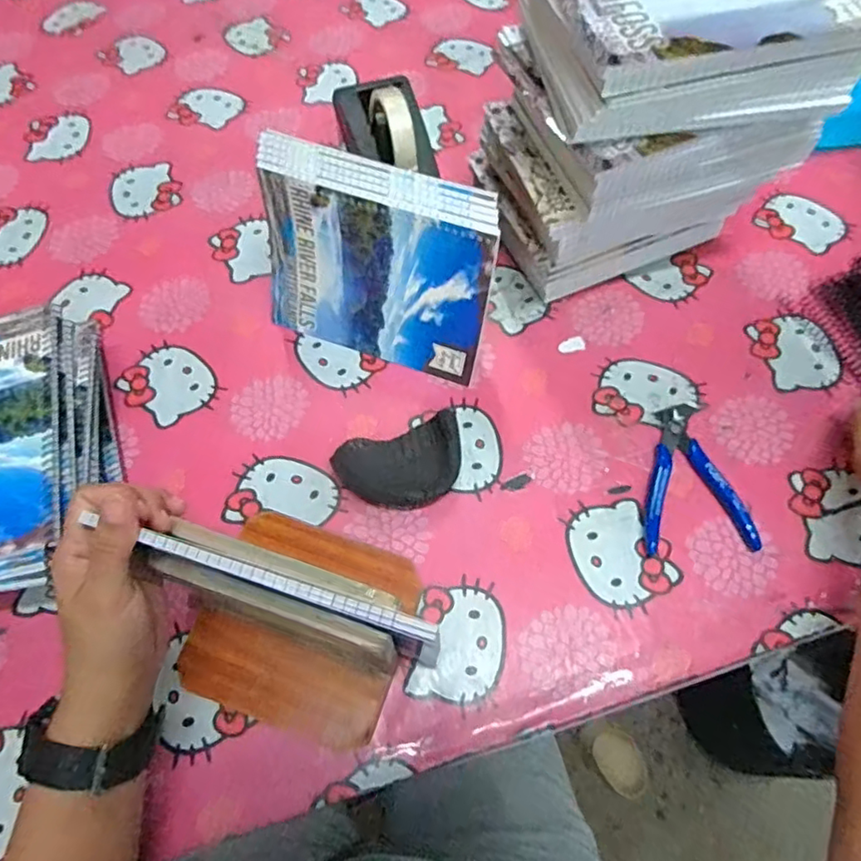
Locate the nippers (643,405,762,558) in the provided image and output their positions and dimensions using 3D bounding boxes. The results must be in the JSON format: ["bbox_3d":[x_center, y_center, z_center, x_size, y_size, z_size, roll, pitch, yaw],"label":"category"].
[{"bbox_3d":[0.203,0.036,0.469,0.084,0.012,0.123,-5,64,-1],"label":"nippers"}]

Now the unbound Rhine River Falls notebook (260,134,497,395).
[{"bbox_3d":[-0.045,-0.134,0.485,0.195,0.158,0.027,20,46,10],"label":"unbound Rhine River Falls notebook"}]

